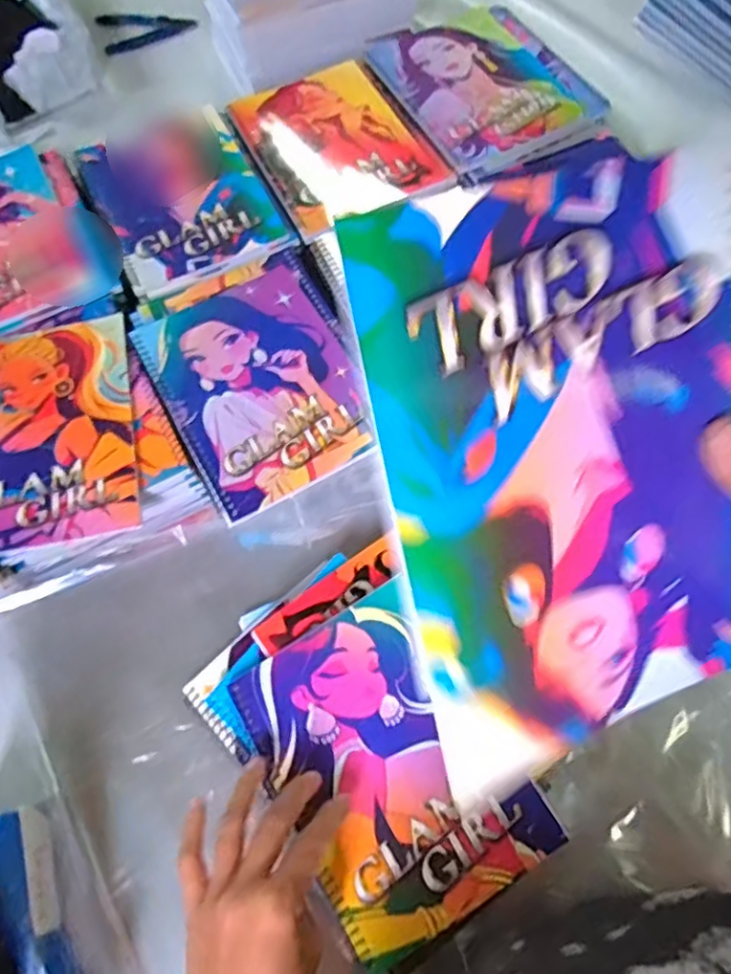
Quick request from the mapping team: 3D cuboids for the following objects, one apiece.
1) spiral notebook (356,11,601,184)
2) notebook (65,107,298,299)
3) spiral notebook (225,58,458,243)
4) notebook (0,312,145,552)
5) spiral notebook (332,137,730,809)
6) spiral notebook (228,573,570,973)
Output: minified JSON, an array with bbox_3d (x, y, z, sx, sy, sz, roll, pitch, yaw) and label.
[{"bbox_3d":[0.107,-0.412,0.649,0.152,0.018,0.214,-28,69,-10],"label":"spiral notebook"},{"bbox_3d":[-0.176,-0.277,0.604,0.149,0.010,0.208,-27,69,-9],"label":"notebook"},{"bbox_3d":[-0.031,-0.338,0.626,0.156,0.011,0.194,-27,69,-9],"label":"spiral notebook"},{"bbox_3d":[-0.259,-0.045,0.501,0.150,0.009,0.193,-12,67,-3],"label":"notebook"},{"bbox_3d":[0.075,-0.002,0.214,0.143,0.009,0.195,-18,109,-18],"label":"spiral notebook"},{"bbox_3d":[0.013,0.180,0.423,0.139,0.010,0.196,-30,69,-11],"label":"spiral notebook"}]

